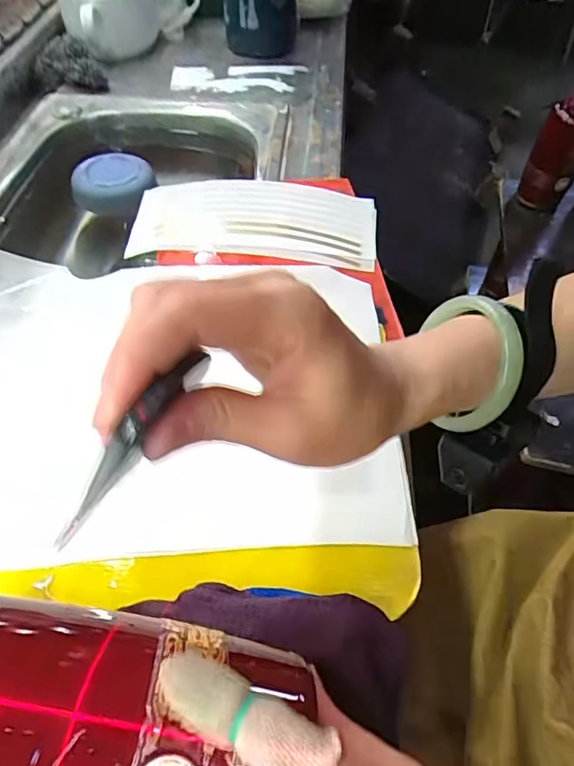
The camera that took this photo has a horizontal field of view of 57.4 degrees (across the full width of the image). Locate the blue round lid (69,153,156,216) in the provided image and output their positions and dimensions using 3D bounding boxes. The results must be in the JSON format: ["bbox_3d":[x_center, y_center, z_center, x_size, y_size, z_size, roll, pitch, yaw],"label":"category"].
[{"bbox_3d":[-0.220,-0.255,0.664,0.090,0.029,0.092,1,53,-1],"label":"blue round lid"}]

